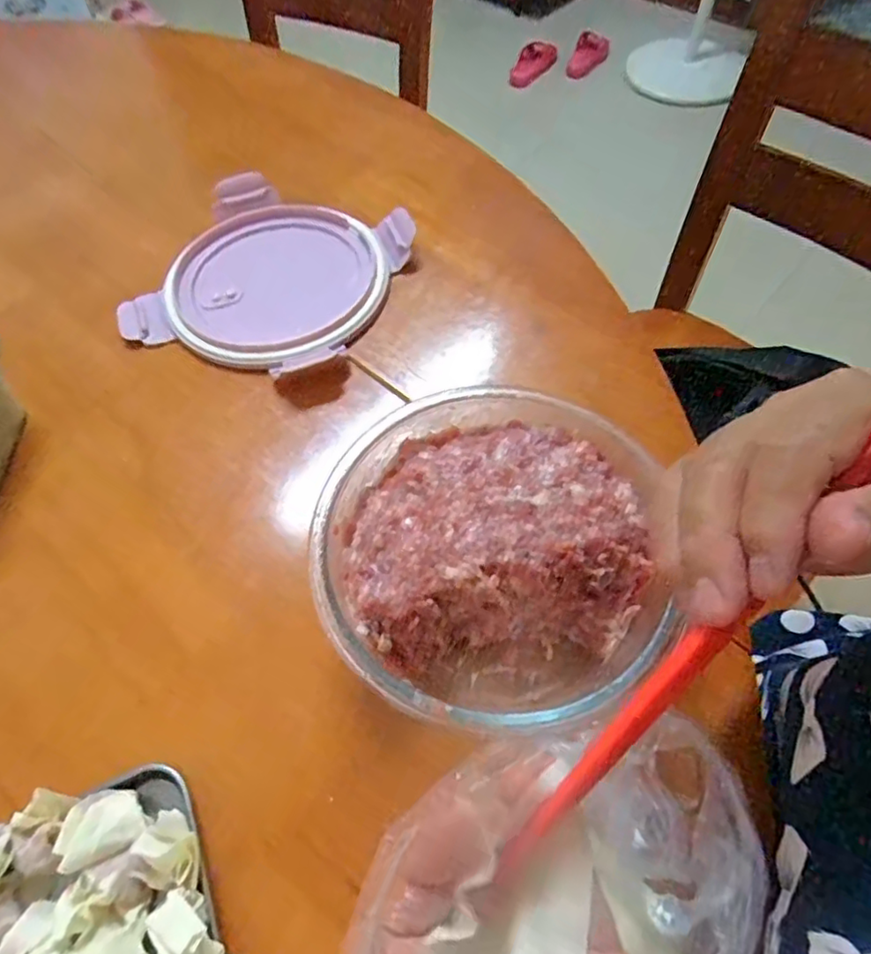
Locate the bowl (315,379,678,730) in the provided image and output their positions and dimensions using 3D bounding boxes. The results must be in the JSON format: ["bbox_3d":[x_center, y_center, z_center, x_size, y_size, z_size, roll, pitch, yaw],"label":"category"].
[{"bbox_3d":[0.028,0.037,0.291,0.156,0.072,0.155,-2,60,3],"label":"bowl"}]

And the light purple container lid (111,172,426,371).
[{"bbox_3d":[-0.118,-0.148,0.431,0.164,0.020,0.157,18,63,14],"label":"light purple container lid"}]

